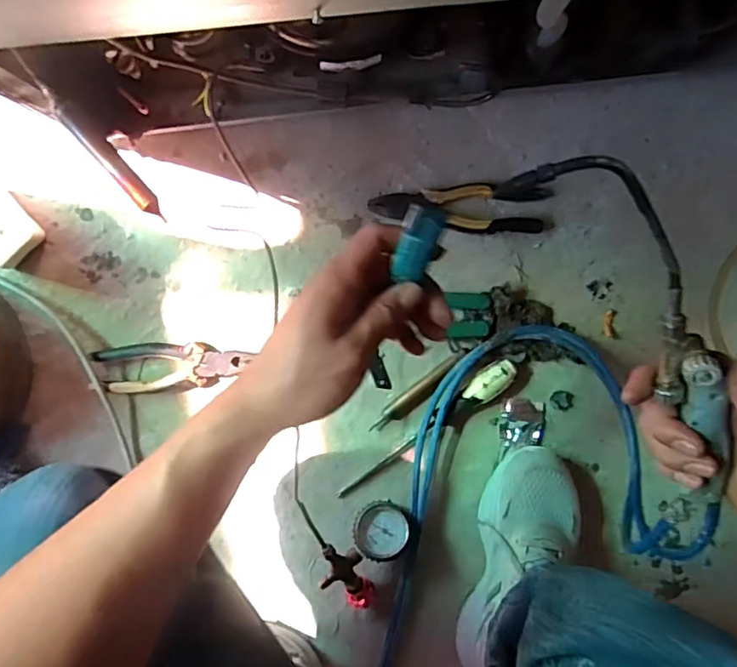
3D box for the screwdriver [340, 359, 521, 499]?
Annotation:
[{"bbox_3d":[0.066,0.116,0.643,0.255,0.029,0.029,-39,95,2],"label":"screwdriver"}]

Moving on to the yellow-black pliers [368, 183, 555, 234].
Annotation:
[{"bbox_3d":[0.106,-0.145,0.629,0.204,0.030,0.057,4,95,-2],"label":"yellow-black pliers"}]

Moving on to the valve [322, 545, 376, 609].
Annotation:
[{"bbox_3d":[-0.028,0.276,0.635,0.051,0.033,0.102,-28,116,1],"label":"valve"}]

